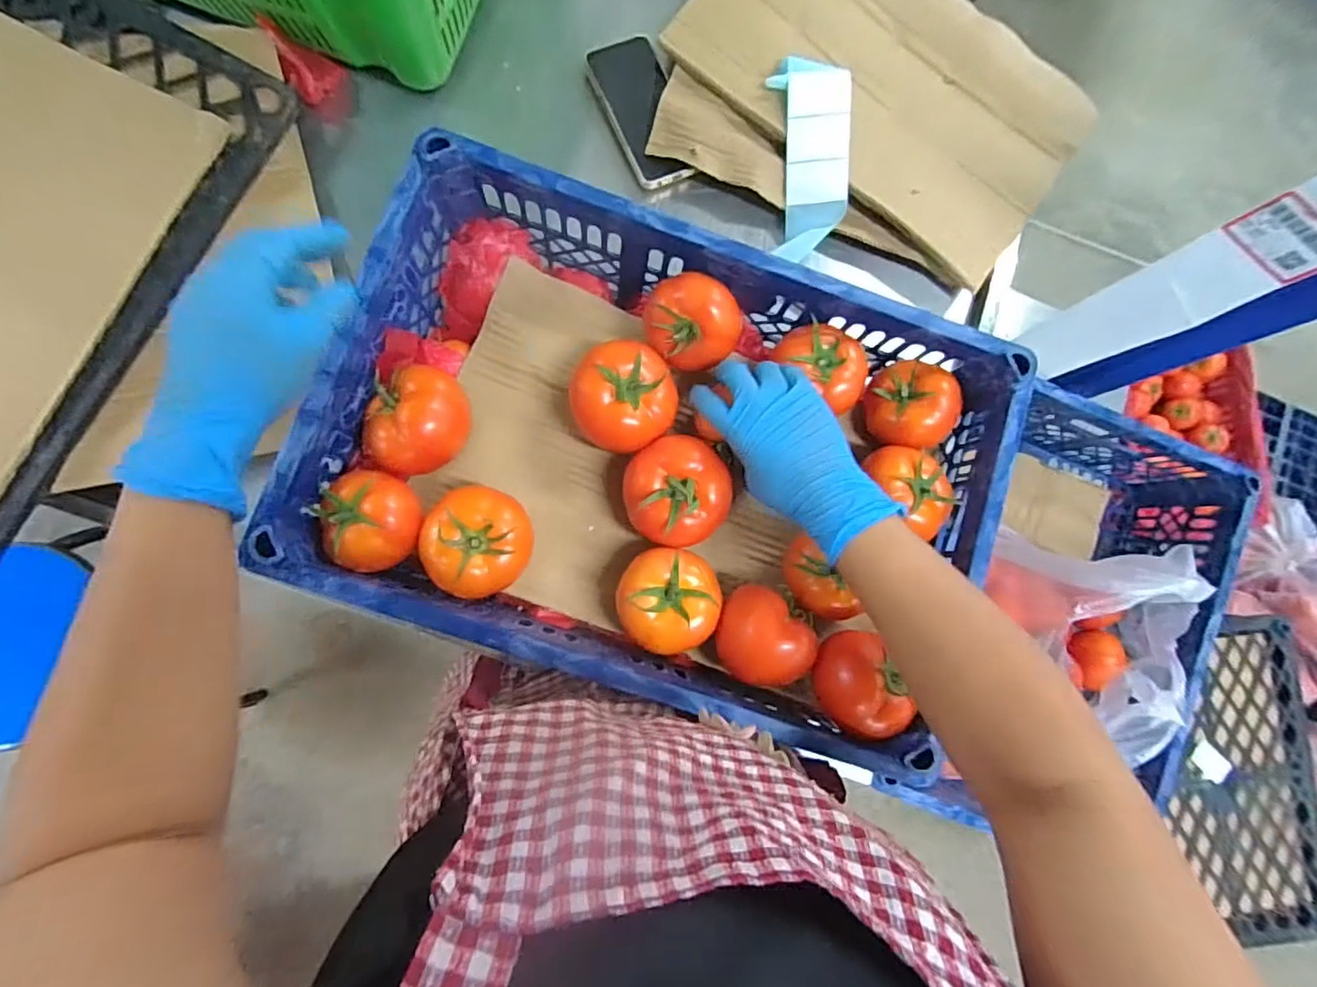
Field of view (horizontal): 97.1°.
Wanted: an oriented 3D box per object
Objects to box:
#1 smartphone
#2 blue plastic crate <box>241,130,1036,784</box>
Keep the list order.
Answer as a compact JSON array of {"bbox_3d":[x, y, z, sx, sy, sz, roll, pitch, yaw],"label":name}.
[{"bbox_3d":[-0.015,-0.401,0.613,0.074,0.014,0.155,-21,87,-8],"label":"smartphone"},{"bbox_3d":[0.007,-0.028,0.466,0.482,0.106,0.330,19,82,-4],"label":"blue plastic crate"}]

